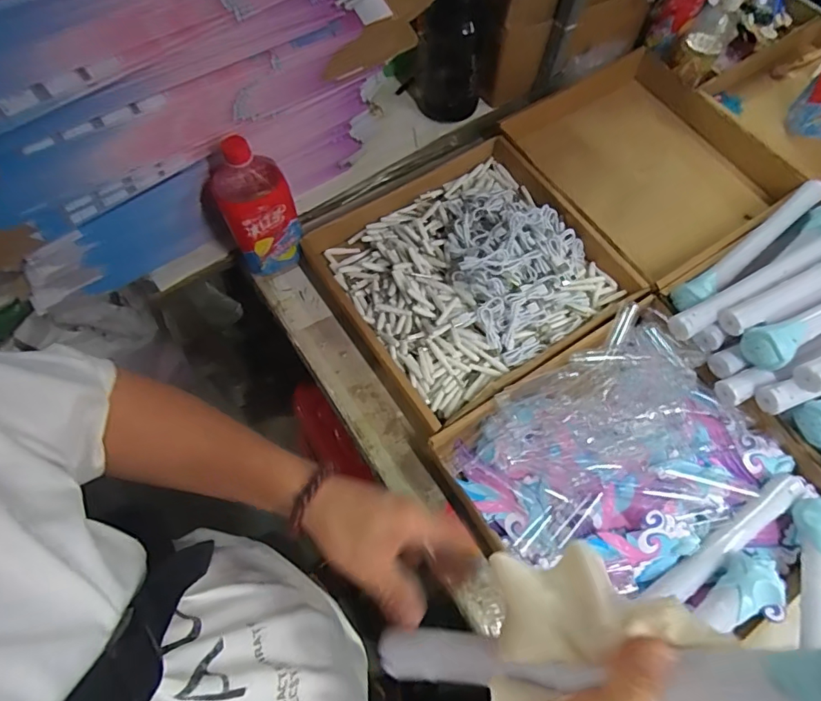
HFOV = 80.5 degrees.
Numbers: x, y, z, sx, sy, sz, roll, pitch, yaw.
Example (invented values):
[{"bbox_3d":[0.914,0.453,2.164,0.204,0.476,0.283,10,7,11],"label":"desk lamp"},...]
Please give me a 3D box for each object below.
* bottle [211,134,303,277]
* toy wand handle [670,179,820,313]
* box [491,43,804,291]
[{"bbox_3d":[-0.209,-0.191,0.657,0.092,0.215,0.082,-28,70,-12],"label":"bottle"},{"bbox_3d":[0.489,-0.151,0.691,0.322,0.032,0.039,-34,72,-14],"label":"toy wand handle"},{"bbox_3d":[0.393,-0.311,0.832,0.357,0.081,0.383,-31,71,-13],"label":"box"}]

